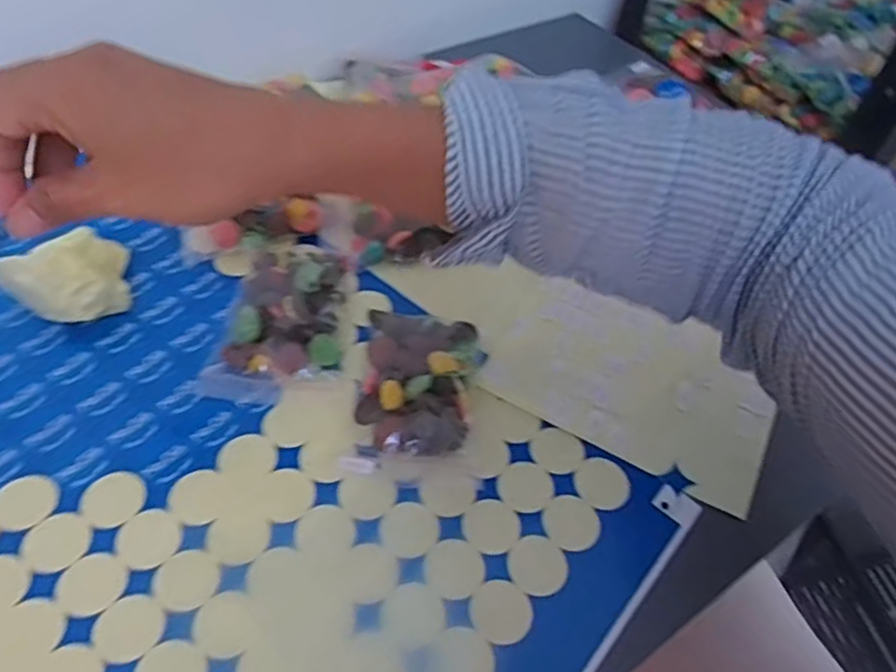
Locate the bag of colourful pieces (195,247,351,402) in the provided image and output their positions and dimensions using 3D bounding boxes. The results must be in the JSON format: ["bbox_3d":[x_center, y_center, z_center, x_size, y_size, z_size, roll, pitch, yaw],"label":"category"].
[{"bbox_3d":[-0.096,-0.011,0.409,0.073,0.026,0.106,11,52,2],"label":"bag of colourful pieces"}]

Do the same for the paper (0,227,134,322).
[{"bbox_3d":[-0.220,-0.034,0.403,0.052,0.046,0.066,38,58,22],"label":"paper"}]

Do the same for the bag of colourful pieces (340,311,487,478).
[{"bbox_3d":[-0.017,0.031,0.386,0.068,0.023,0.099,8,52,1],"label":"bag of colourful pieces"}]

